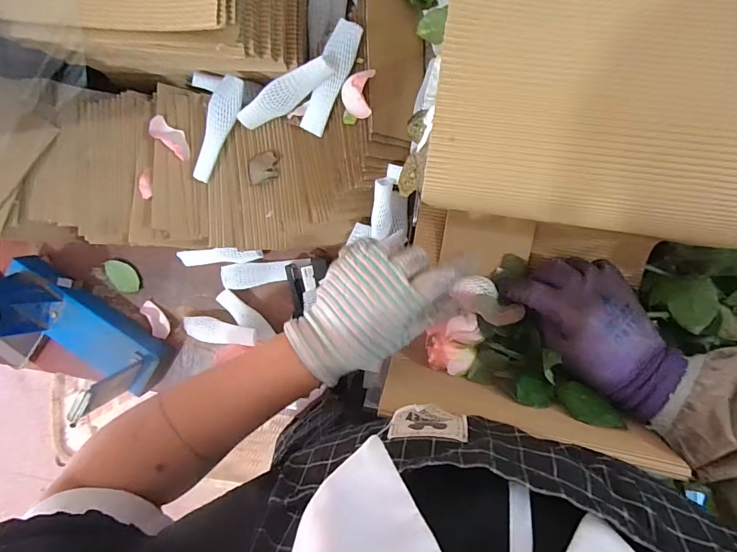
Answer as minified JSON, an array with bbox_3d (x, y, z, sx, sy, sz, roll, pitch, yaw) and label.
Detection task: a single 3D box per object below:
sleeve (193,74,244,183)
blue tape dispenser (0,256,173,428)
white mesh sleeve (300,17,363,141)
[{"bbox_3d":[-0.141,-0.136,0.378,0.023,0.020,0.098,28,100,1],"label":"sleeve"},{"bbox_3d":[-0.338,0.072,0.429,0.193,0.129,0.075,34,100,0],"label":"blue tape dispenser"},{"bbox_3d":[-0.034,-0.173,0.357,0.024,0.012,0.095,27,112,1],"label":"white mesh sleeve"}]

